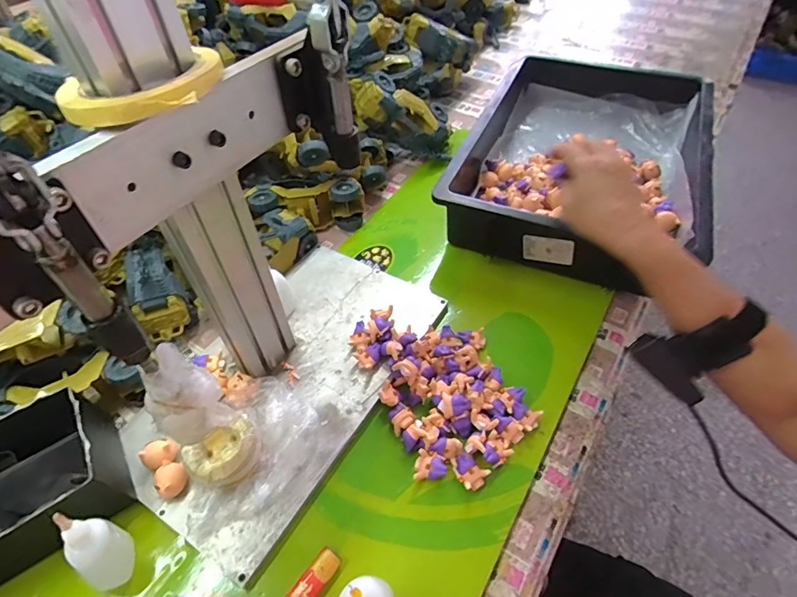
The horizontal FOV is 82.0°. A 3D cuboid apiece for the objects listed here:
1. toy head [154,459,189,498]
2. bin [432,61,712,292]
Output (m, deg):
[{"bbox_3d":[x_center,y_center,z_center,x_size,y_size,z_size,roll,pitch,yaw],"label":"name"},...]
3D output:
[{"bbox_3d":[-0.209,0.166,0.422,0.030,0.020,0.027,30,55,22],"label":"toy head"},{"bbox_3d":[0.259,-0.203,0.678,0.308,0.129,0.410,18,52,14],"label":"bin"}]

